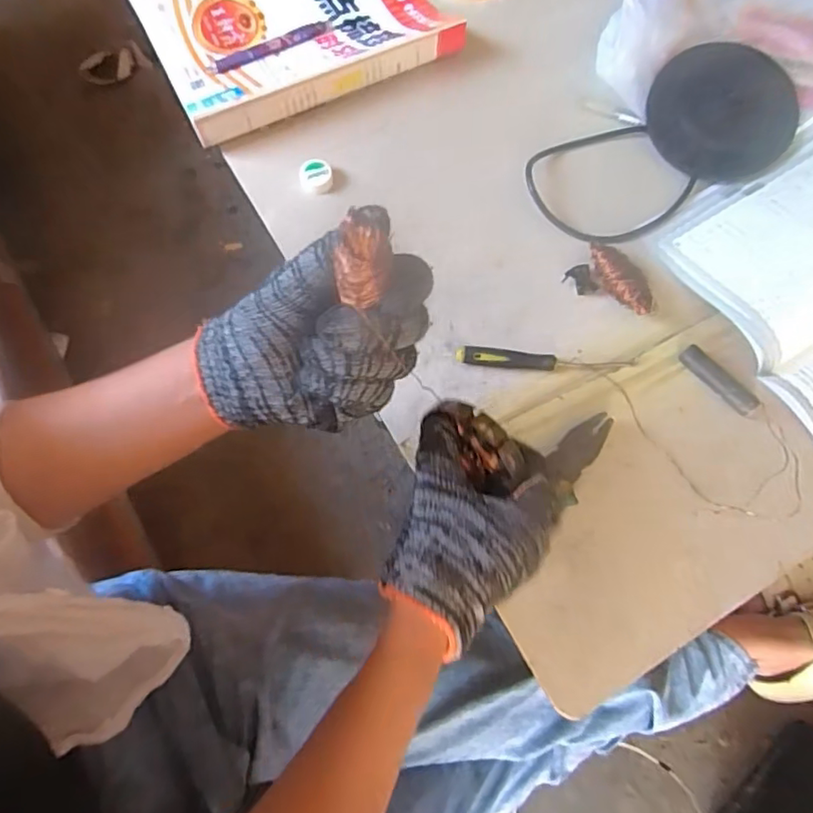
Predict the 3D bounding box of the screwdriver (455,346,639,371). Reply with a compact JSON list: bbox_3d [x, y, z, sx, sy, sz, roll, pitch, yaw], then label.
[{"bbox_3d":[0.125,-0.040,0.507,0.160,0.011,0.016,4,73,-1],"label":"screwdriver"}]

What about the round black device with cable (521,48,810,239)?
[{"bbox_3d":[0.257,-0.261,0.560,0.280,0.048,0.144,-29,76,-10],"label":"round black device with cable"}]

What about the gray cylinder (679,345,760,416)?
[{"bbox_3d":[0.273,-0.023,0.501,0.019,0.015,0.075,-39,78,-12],"label":"gray cylinder"}]

